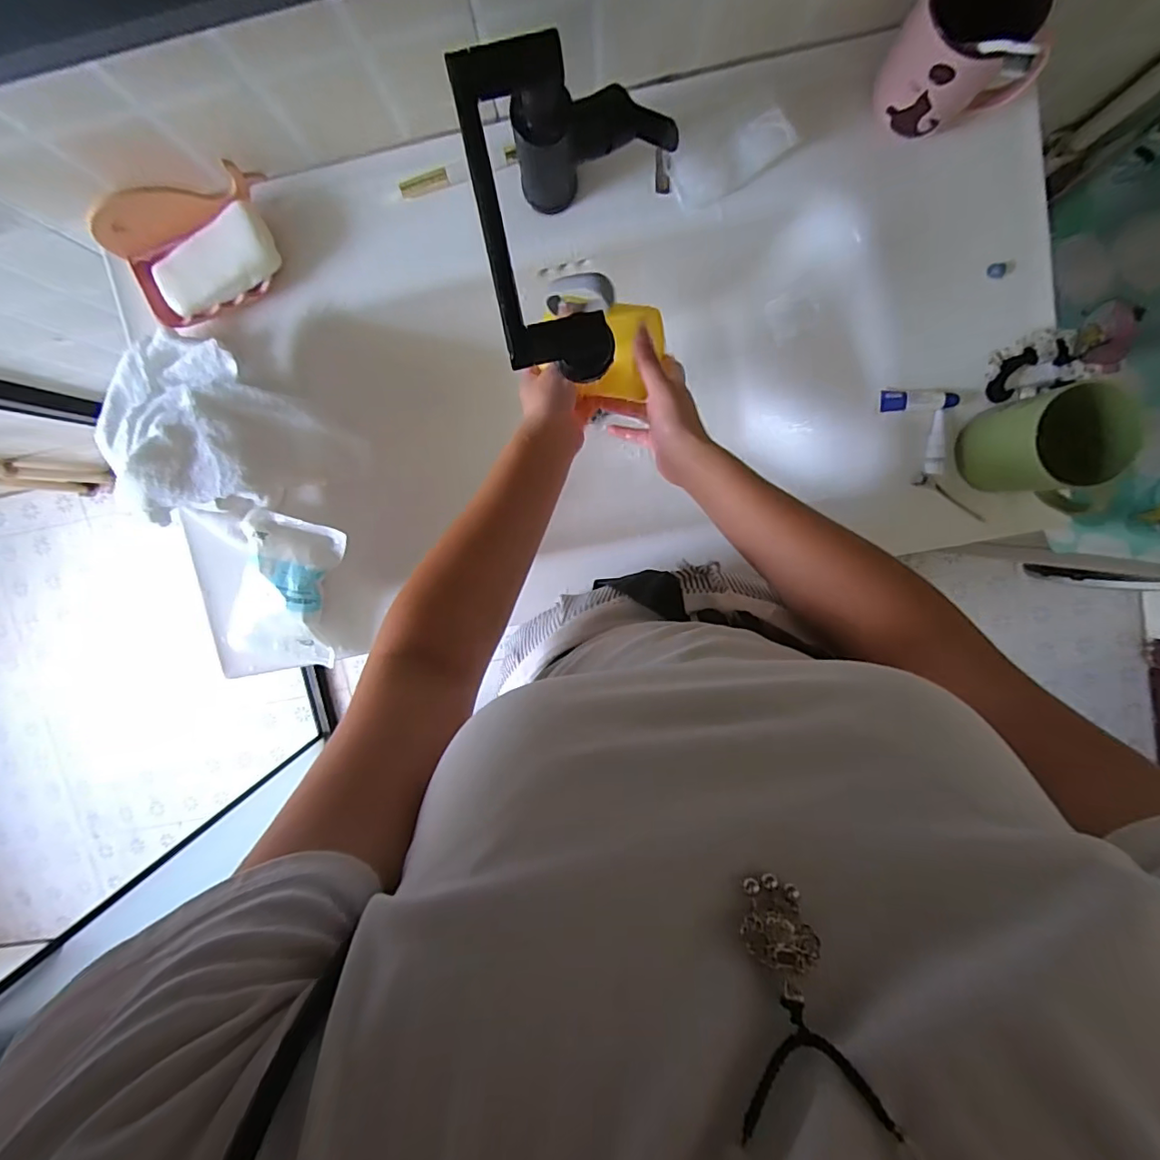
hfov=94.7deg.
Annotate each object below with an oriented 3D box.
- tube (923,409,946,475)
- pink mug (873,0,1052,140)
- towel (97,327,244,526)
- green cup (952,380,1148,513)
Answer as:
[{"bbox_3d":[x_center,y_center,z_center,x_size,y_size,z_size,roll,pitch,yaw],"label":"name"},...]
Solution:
[{"bbox_3d":[0.349,-0.134,0.525,0.021,0.014,0.060,0,96,2],"label":"tube"},{"bbox_3d":[0.323,-0.443,0.443,0.109,0.103,0.113,0,96,2],"label":"pink mug"},{"bbox_3d":[-0.395,-0.147,0.513,0.137,0.045,0.160,-19,95,4],"label":"towel"},{"bbox_3d":[0.410,-0.110,0.476,0.085,0.099,0.103,-5,96,3],"label":"green cup"}]

